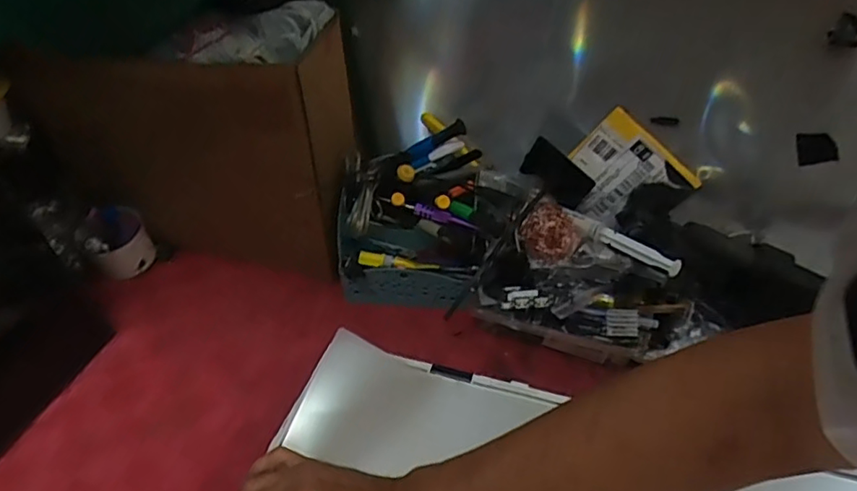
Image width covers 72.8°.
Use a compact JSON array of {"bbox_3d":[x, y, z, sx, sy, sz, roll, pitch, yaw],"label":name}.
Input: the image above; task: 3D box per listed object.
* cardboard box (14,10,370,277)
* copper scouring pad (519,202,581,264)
[{"bbox_3d":[-0.218,-0.103,0.577,0.273,0.232,0.110,11,44,10],"label":"cardboard box"},{"bbox_3d":[0.116,-0.011,0.552,0.053,0.019,0.062,10,66,-13],"label":"copper scouring pad"}]

